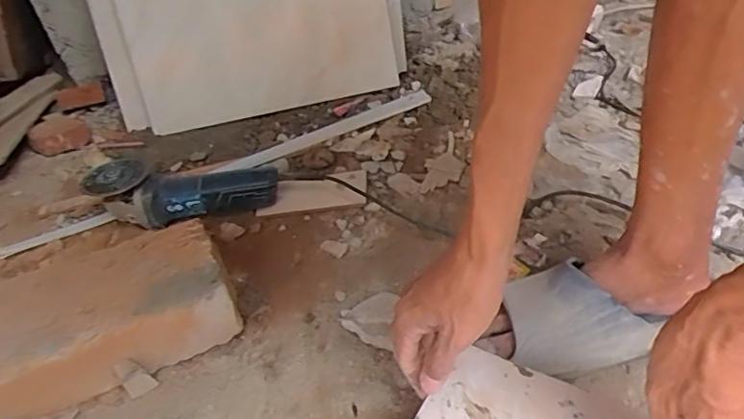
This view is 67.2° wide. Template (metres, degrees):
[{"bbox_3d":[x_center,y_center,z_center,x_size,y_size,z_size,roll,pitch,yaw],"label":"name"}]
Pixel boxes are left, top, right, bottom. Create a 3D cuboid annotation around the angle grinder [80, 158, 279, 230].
[{"bbox_3d":[-0.290,-0.038,0.882,0.282,0.090,0.106,-10,37,0],"label":"angle grinder"}]

